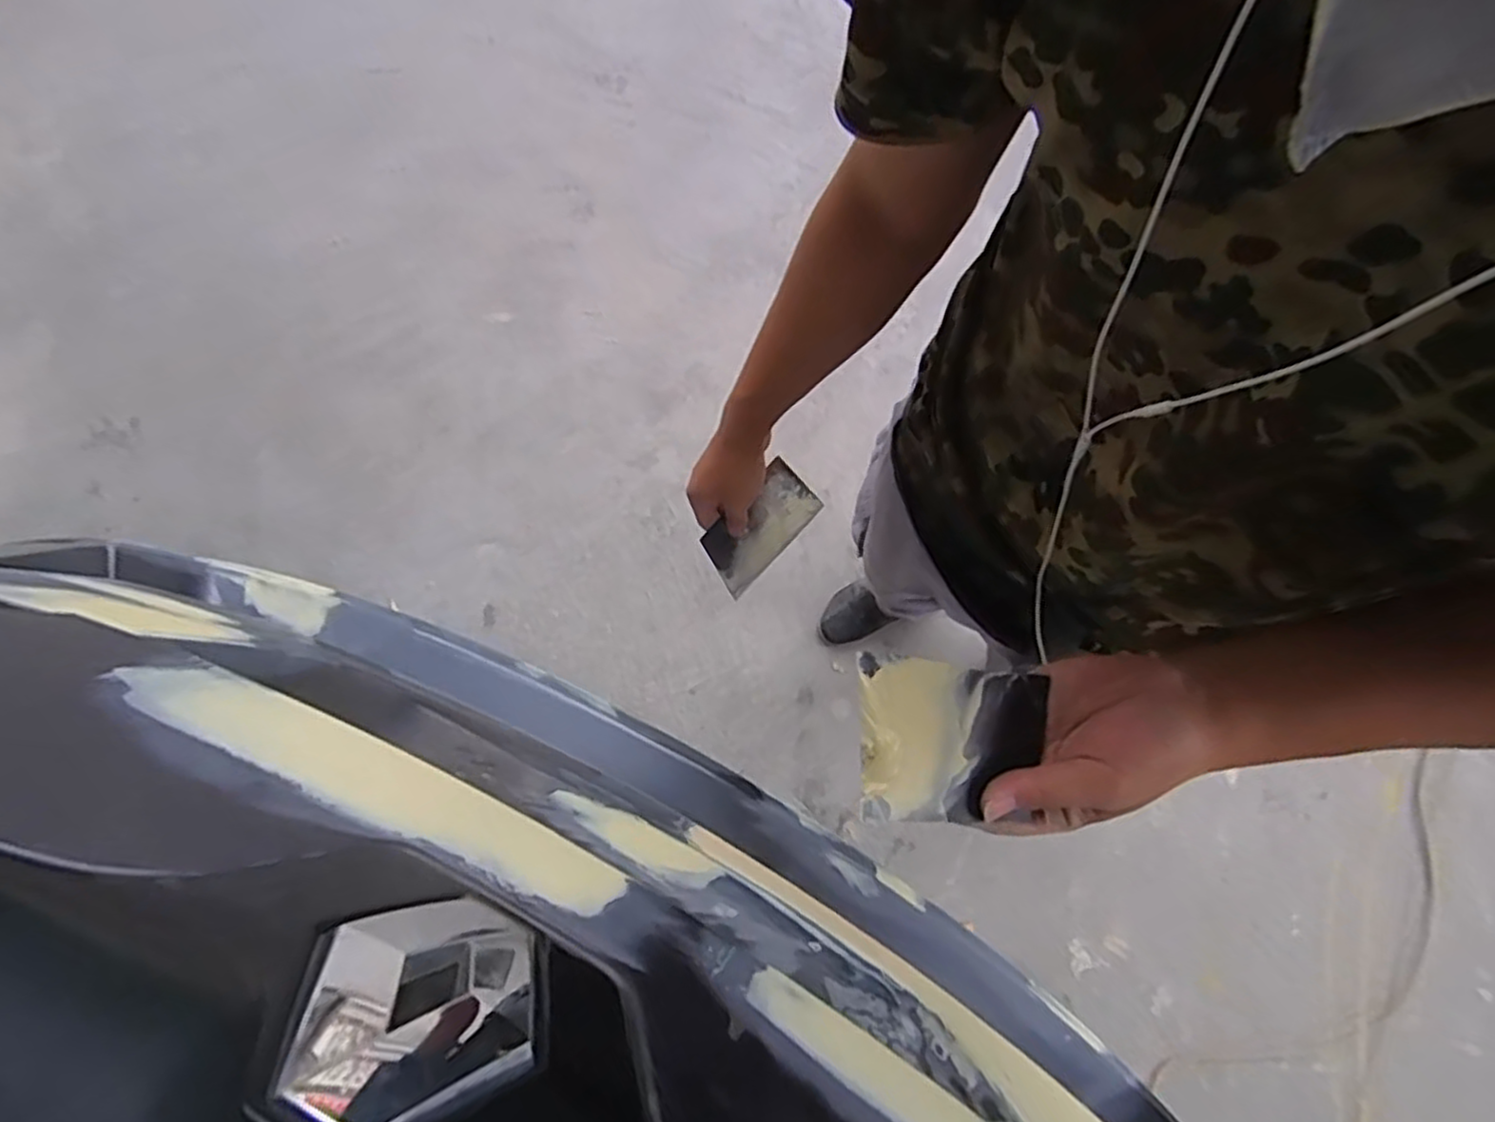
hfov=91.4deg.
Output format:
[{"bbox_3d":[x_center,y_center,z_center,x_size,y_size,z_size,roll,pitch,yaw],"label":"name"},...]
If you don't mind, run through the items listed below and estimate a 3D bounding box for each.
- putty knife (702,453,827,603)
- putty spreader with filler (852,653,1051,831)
[{"bbox_3d":[0.012,-0.034,0.736,0.068,0.005,0.128,44,84,-14],"label":"putty knife"},{"bbox_3d":[0.103,0.086,0.349,0.119,0.010,0.072,10,73,-29],"label":"putty spreader with filler"}]

